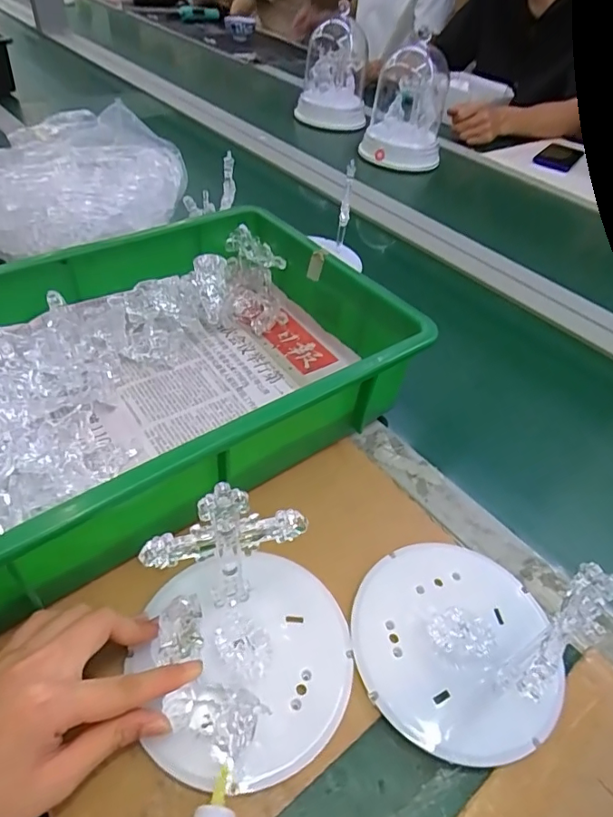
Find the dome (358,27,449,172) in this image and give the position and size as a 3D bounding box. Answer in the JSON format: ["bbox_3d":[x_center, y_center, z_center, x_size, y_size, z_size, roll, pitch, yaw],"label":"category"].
[{"bbox_3d":[0.181,-0.536,0.894,0.134,0.189,0.135,11,46,3],"label":"dome"}]

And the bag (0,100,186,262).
[{"bbox_3d":[-0.304,-0.246,0.568,0.318,0.113,0.169,-12,47,-1],"label":"bag"}]

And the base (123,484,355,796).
[{"bbox_3d":[-0.023,0.113,0.262,0.111,0.118,0.112,4,46,-4],"label":"base"}]

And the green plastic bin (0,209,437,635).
[{"bbox_3d":[-0.132,-0.032,0.412,0.414,0.088,0.272,-27,55,-29],"label":"green plastic bin"}]

